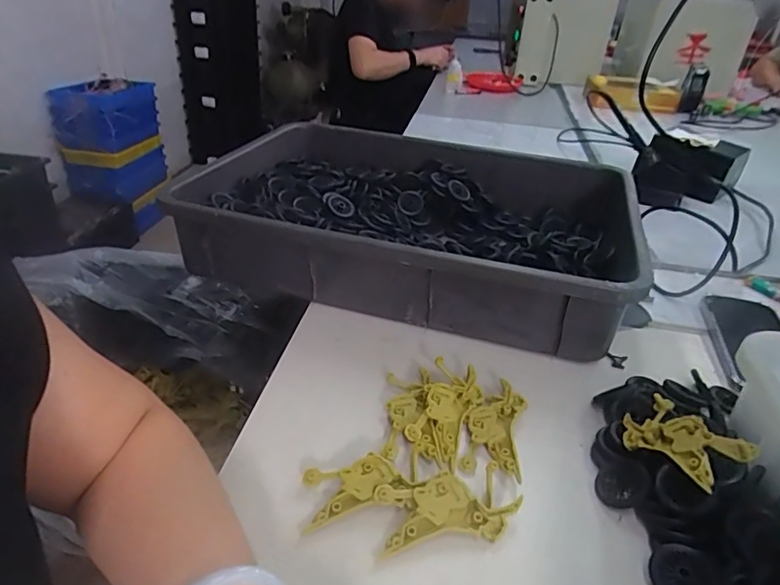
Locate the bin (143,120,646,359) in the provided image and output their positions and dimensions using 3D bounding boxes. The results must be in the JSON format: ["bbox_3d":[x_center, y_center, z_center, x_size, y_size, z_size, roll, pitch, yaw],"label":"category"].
[{"bbox_3d":[0.030,-0.096,0.677,0.515,0.103,0.362,13,34,15],"label":"bin"}]

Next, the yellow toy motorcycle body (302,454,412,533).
[{"bbox_3d":[-0.027,0.139,0.380,0.073,0.016,0.040,-9,35,-19],"label":"yellow toy motorcycle body"}]

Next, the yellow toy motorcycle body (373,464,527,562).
[{"bbox_3d":[0.039,0.149,0.363,0.093,0.019,0.046,-5,34,-13],"label":"yellow toy motorcycle body"}]

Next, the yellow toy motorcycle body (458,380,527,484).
[{"bbox_3d":[0.086,0.111,0.434,0.044,0.017,0.095,11,33,12],"label":"yellow toy motorcycle body"}]

